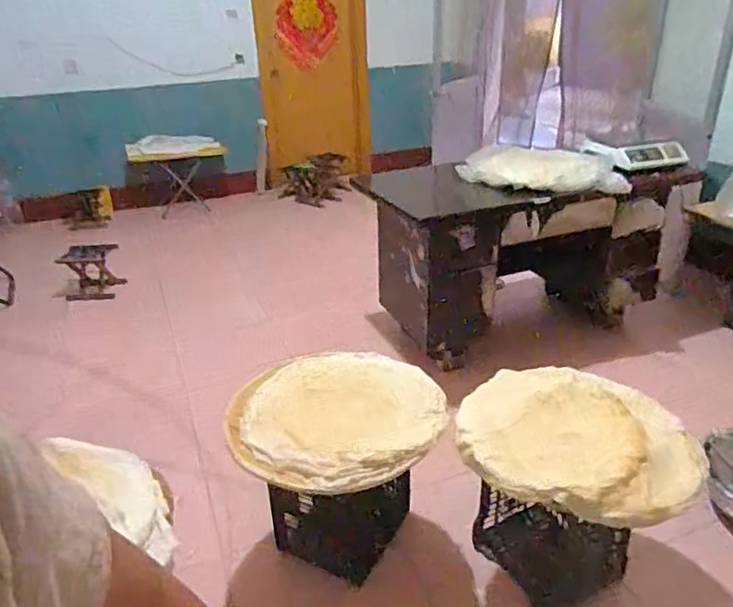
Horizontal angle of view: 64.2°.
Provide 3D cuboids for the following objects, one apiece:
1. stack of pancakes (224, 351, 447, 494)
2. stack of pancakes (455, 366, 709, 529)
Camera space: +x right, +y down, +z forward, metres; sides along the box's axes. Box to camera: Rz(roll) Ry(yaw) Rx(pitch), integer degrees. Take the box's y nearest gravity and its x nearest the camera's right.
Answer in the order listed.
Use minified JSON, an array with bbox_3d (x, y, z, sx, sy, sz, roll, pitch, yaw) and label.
[{"bbox_3d":[-0.072,0.297,1.516,0.551,0.077,0.492,-8,27,-11],"label":"stack of pancakes"},{"bbox_3d":[0.496,0.310,1.402,0.536,0.094,0.449,6,28,16],"label":"stack of pancakes"}]

